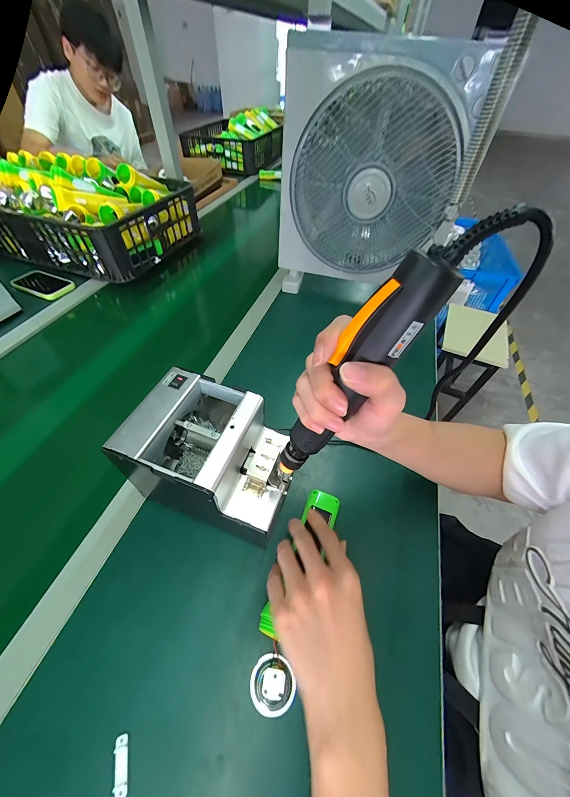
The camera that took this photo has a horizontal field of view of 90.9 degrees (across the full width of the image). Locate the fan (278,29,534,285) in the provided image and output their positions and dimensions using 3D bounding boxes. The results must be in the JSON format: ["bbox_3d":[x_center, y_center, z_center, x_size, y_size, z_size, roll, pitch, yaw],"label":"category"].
[{"bbox_3d":[0.155,-0.432,0.557,0.321,0.350,0.098,21,53,14],"label":"fan"}]

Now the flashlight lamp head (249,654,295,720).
[{"bbox_3d":[-0.013,0.280,0.272,0.041,0.023,0.044,1,51,-2],"label":"flashlight lamp head"}]

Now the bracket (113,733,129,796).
[{"bbox_3d":[-0.142,0.319,0.243,0.011,0.005,0.037,-11,53,-11],"label":"bracket"}]

